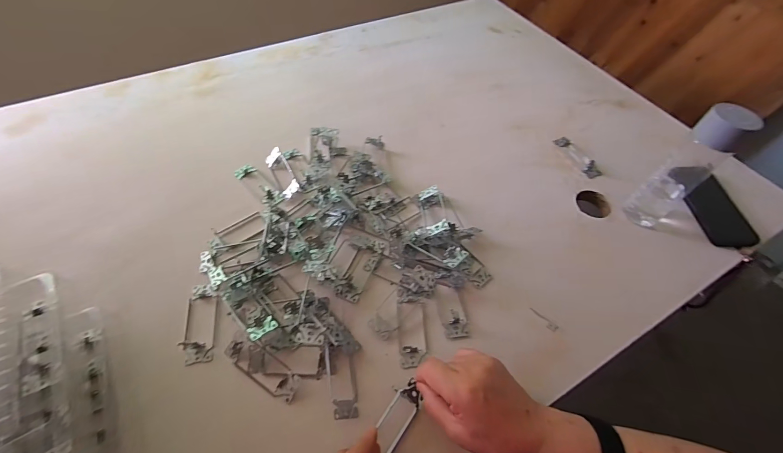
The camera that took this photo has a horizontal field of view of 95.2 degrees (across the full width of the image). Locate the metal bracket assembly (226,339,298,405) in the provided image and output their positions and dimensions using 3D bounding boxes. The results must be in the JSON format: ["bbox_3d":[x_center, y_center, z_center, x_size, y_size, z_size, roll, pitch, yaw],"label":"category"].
[{"bbox_3d":[-0.157,0.166,0.433,0.107,0.021,0.037,30,59,16],"label":"metal bracket assembly"}]

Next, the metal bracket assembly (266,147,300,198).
[{"bbox_3d":[-0.185,-0.092,0.602,0.031,0.025,0.101,-25,60,-18],"label":"metal bracket assembly"}]

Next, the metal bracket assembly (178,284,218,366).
[{"bbox_3d":[-0.252,0.122,0.467,0.038,0.013,0.108,-7,56,-9],"label":"metal bracket assembly"}]

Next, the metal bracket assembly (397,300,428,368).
[{"bbox_3d":[0.028,0.137,0.471,0.038,0.018,0.089,1,55,-3],"label":"metal bracket assembly"}]

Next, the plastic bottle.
[{"bbox_3d":[0.432,-0.083,0.525,0.058,0.203,0.059,-25,61,-19],"label":"plastic bottle"}]

